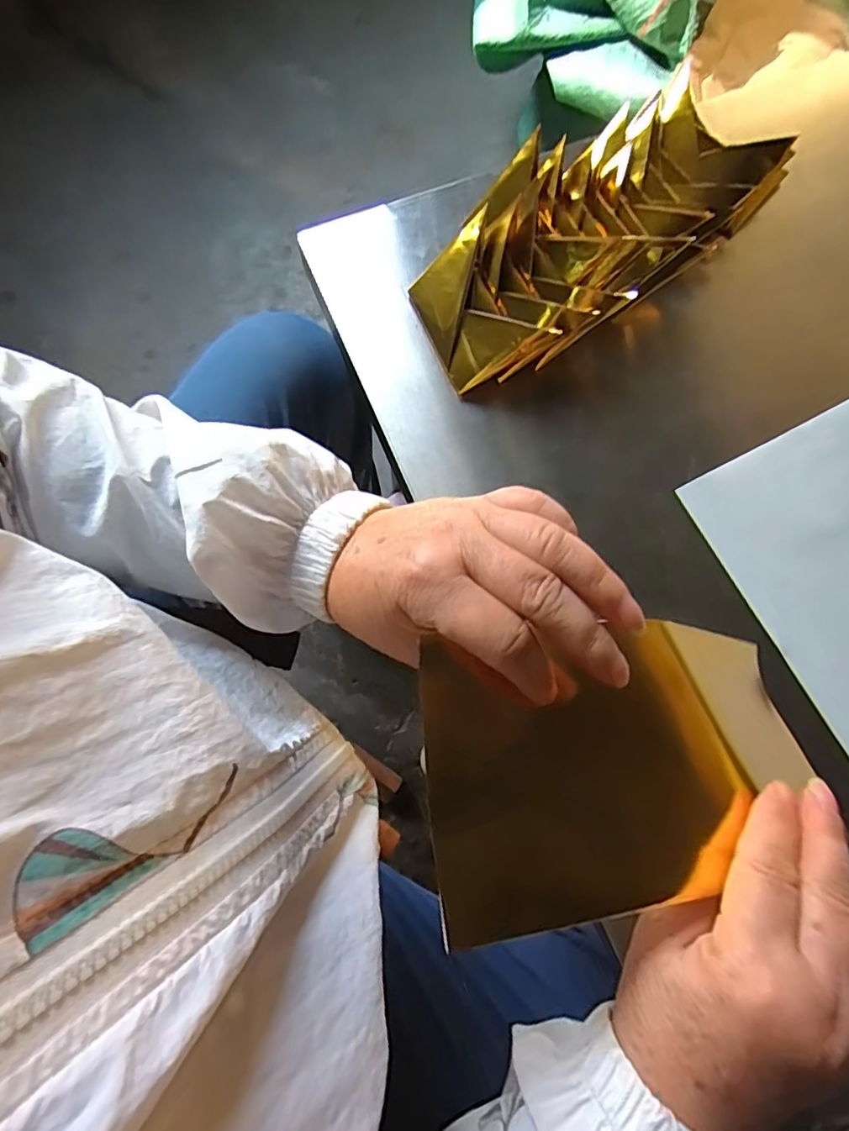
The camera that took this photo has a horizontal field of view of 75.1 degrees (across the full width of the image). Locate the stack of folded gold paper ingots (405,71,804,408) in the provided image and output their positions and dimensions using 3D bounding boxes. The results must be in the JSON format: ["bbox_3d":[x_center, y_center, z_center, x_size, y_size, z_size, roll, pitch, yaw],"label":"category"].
[{"bbox_3d":[0.122,-0.237,0.389,0.286,0.051,0.121,-40,80,-10],"label":"stack of folded gold paper ingots"}]

